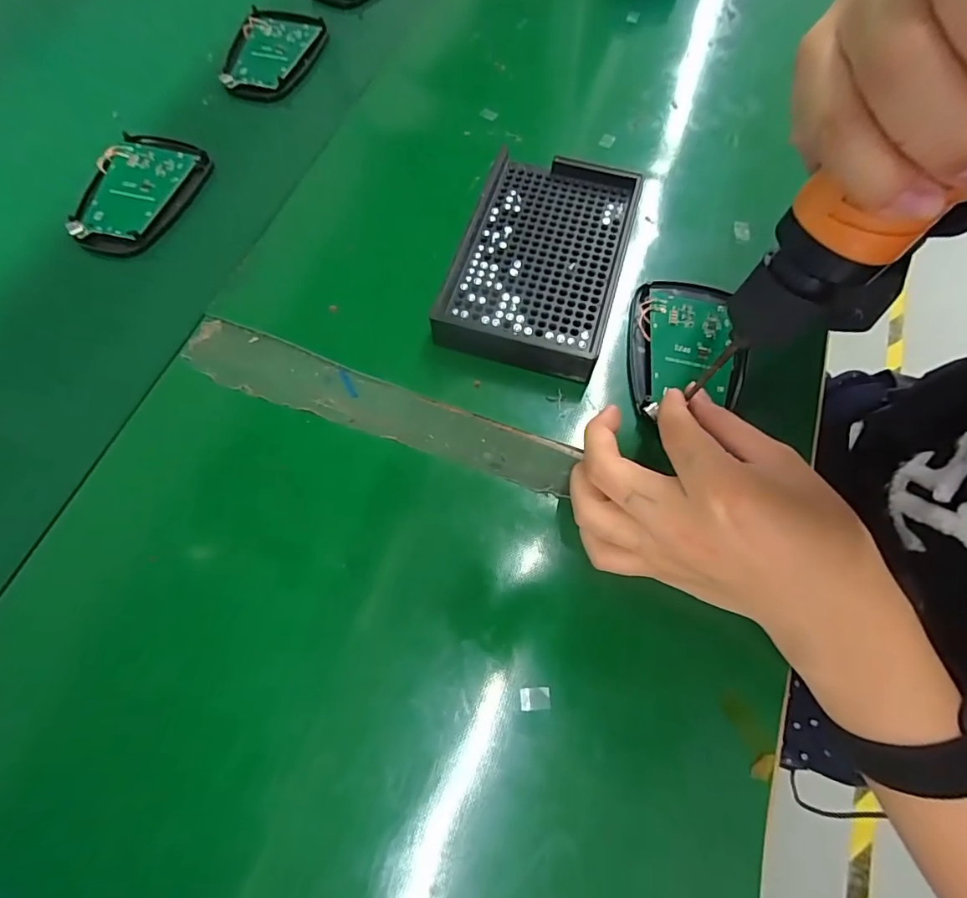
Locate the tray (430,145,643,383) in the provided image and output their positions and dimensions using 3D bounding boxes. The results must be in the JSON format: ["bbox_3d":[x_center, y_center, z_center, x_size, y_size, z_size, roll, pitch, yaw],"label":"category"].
[{"bbox_3d":[0.032,-0.109,0.281,0.091,0.021,0.147,17,68,6],"label":"tray"}]

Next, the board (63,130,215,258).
[{"bbox_3d":[-0.227,-0.166,0.314,0.063,0.012,0.094,17,68,6],"label":"board"}]

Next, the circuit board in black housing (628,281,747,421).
[{"bbox_3d":[0.111,-0.056,0.268,0.059,0.010,0.090,8,67,3],"label":"circuit board in black housing"}]

